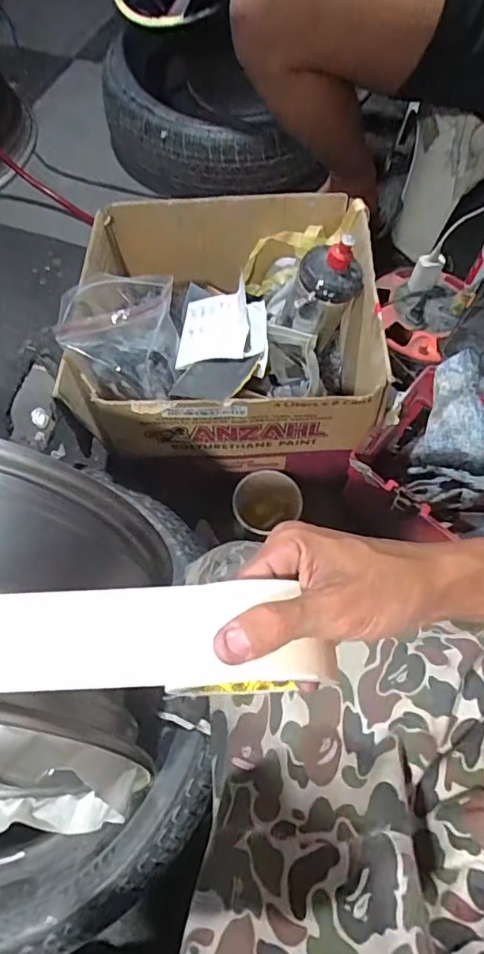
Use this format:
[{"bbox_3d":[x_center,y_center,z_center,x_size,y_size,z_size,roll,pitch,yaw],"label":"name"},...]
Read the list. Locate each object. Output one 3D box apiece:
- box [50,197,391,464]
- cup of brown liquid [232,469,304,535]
[{"bbox_3d":[-0.021,-0.195,0.731,0.377,0.203,0.332,-1,63,0],"label":"box"},{"bbox_3d":[0.035,0.051,0.777,0.091,0.118,0.097,0,63,1],"label":"cup of brown liquid"}]

